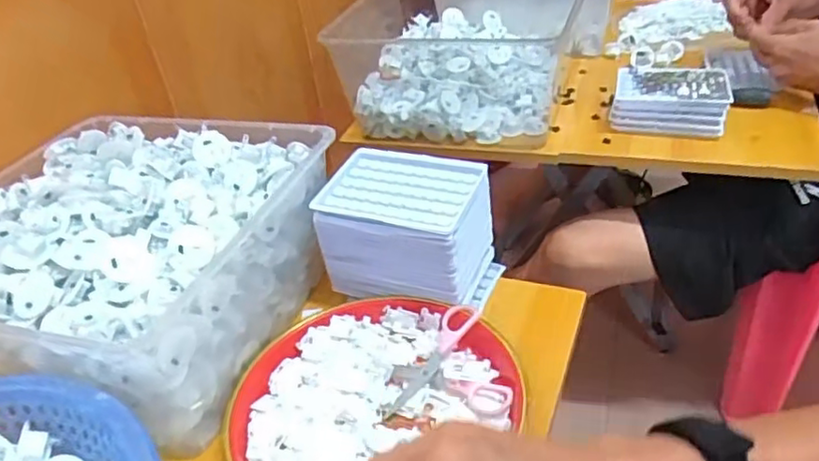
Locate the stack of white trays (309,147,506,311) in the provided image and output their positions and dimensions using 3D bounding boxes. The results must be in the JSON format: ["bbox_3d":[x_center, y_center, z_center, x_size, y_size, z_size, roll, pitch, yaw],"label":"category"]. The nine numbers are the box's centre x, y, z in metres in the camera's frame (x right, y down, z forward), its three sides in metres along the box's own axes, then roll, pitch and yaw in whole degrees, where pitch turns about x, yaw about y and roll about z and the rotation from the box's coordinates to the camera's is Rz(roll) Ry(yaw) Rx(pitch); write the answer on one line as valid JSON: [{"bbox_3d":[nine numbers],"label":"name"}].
[{"bbox_3d":[0.002,-0.001,0.580,0.140,0.096,0.097,9,40,22],"label":"stack of white trays"}]

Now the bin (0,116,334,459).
[{"bbox_3d":[-0.249,0.020,0.568,0.282,0.133,0.288,7,40,19],"label":"bin"}]

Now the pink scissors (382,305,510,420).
[{"bbox_3d":[0.033,0.102,0.509,0.093,0.019,0.099,0,38,11],"label":"pink scissors"}]

